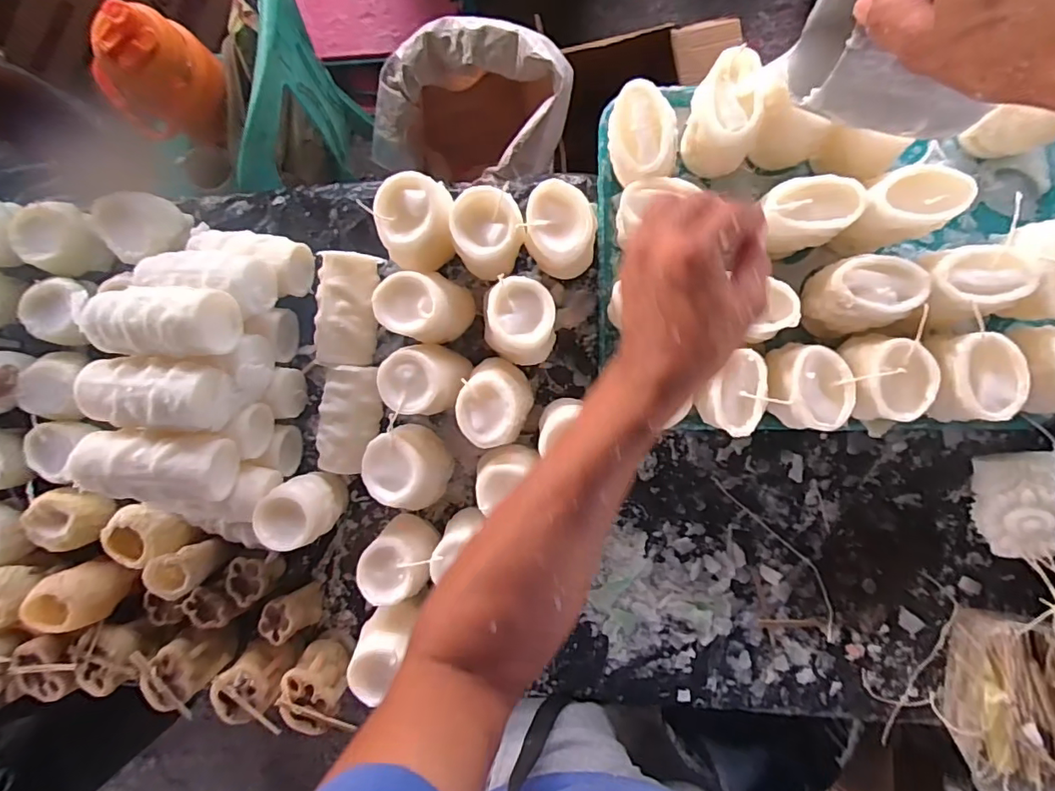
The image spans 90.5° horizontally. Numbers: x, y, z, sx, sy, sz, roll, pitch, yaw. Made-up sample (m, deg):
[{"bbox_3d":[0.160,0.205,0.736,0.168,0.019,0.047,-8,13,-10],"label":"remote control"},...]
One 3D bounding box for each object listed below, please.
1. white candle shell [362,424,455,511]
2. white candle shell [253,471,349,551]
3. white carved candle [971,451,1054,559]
[{"bbox_3d":[-0.117,0.072,0.538,0.075,0.090,0.074,31,96,3],"label":"white candle shell"},{"bbox_3d":[-0.230,0.116,0.549,0.055,0.100,0.064,-30,91,7],"label":"white candle shell"},{"bbox_3d":[0.473,0.106,0.508,0.065,0.049,0.095,-11,93,7],"label":"white carved candle"}]

